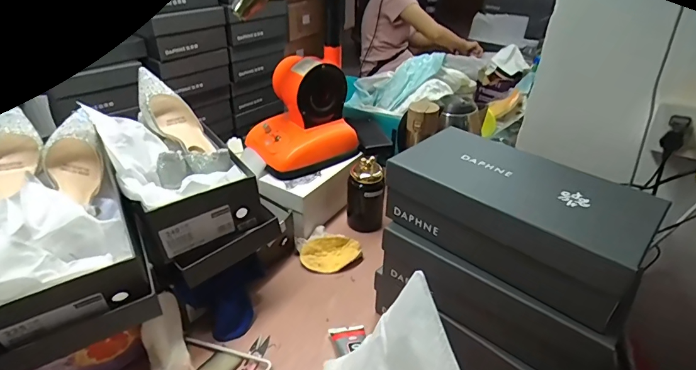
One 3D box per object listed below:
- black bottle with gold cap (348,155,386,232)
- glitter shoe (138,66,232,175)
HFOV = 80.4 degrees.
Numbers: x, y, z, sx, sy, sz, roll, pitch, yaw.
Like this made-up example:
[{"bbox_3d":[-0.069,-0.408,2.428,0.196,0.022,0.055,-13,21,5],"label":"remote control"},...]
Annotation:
[{"bbox_3d":[0.038,0.032,0.856,0.073,0.163,0.060,-2,34,-5],"label":"black bottle with gold cap"},{"bbox_3d":[-0.276,-0.100,0.697,0.081,0.072,0.261,-27,57,-36],"label":"glitter shoe"}]

